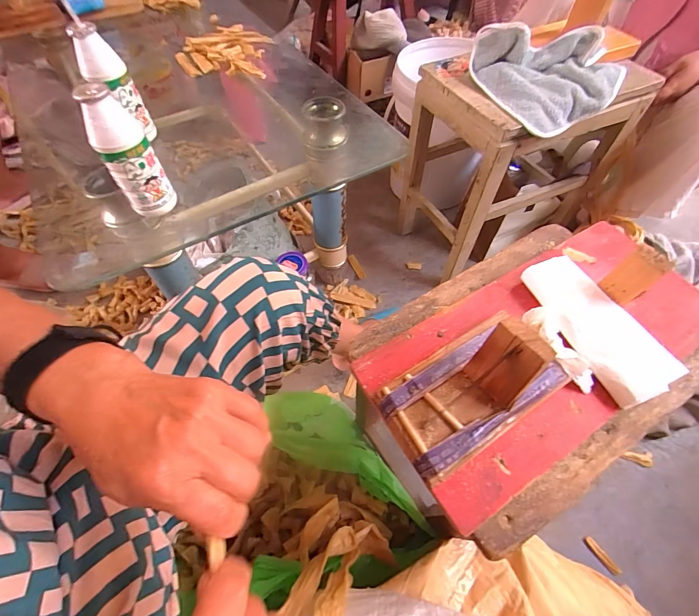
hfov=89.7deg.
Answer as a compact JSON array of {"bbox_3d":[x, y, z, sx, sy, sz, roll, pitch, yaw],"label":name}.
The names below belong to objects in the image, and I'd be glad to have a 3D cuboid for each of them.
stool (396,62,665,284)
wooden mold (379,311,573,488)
[{"bbox_3d":[0.339,-0.335,0.828,0.346,0.413,0.287,-21,62,-13],"label":"stool"},{"bbox_3d":[0.110,0.062,0.294,0.155,0.100,0.081,-29,64,-17],"label":"wooden mold"}]

